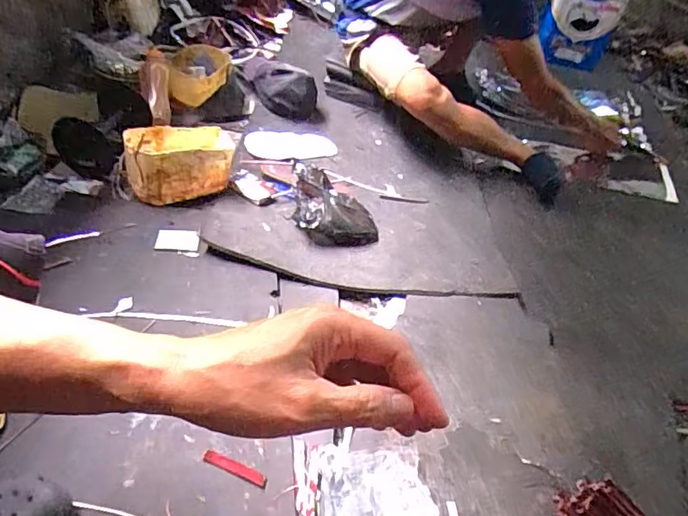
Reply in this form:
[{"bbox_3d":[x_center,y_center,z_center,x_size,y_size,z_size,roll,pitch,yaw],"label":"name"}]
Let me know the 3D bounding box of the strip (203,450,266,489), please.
[{"bbox_3d":[-0.131,0.255,0.614,0.082,0.004,0.017,23,46,5],"label":"strip"}]

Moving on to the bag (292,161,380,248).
[{"bbox_3d":[-0.021,-0.104,1.058,0.164,0.094,0.158,-5,46,-15],"label":"bag"}]

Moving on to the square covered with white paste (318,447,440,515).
[{"bbox_3d":[0.040,0.285,0.599,0.144,0.035,0.116,-5,43,-14],"label":"square covered with white paste"}]

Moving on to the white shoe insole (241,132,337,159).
[{"bbox_3d":[-0.135,-0.284,1.295,0.261,0.031,0.111,-11,43,-40],"label":"white shoe insole"}]

